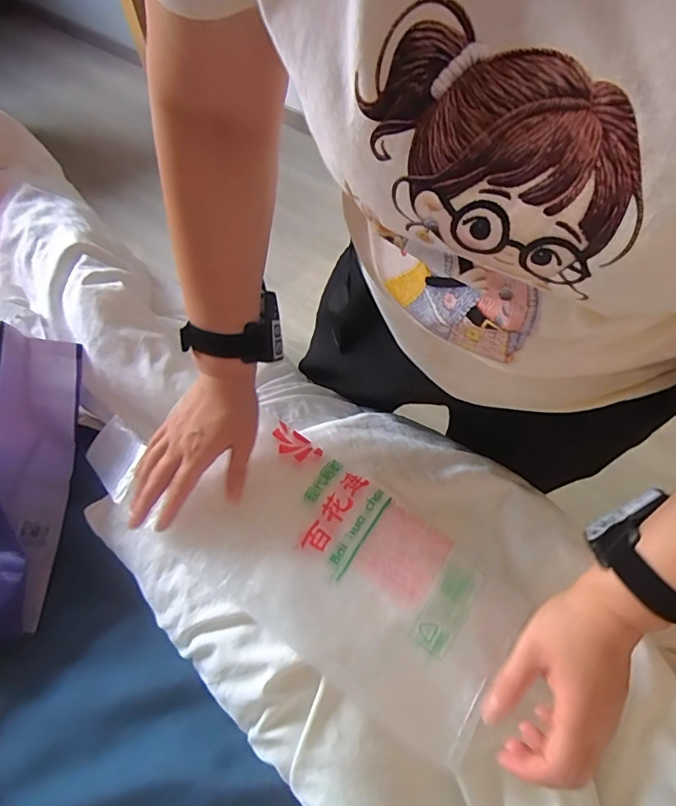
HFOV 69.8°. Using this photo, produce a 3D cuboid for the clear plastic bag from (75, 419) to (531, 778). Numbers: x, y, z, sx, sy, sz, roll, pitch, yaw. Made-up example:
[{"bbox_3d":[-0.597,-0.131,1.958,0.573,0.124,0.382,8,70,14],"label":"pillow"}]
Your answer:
[{"bbox_3d":[-0.047,0.113,0.438,0.407,0.029,0.156,27,63,17],"label":"clear plastic bag"}]

